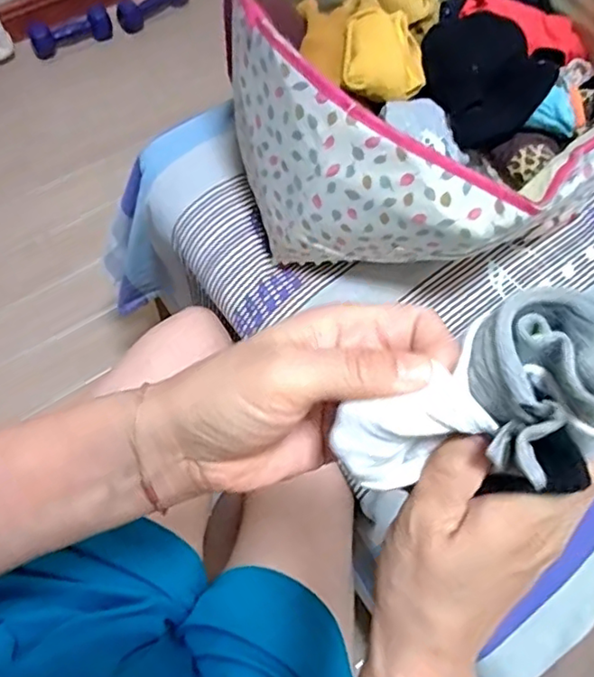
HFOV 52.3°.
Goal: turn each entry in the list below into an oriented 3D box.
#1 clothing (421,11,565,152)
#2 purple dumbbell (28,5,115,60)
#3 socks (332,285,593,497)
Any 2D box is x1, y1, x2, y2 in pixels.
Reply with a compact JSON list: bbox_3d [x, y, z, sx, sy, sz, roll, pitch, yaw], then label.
[{"bbox_3d":[0.181,-0.258,0.586,0.110,0.058,0.120,-20,69,-12],"label":"clothing"},{"bbox_3d":[-0.572,-0.776,1.532,0.205,0.066,0.064,-23,69,-13],"label":"purple dumbbell"},{"bbox_3d":[0.075,0.028,0.224,0.112,0.060,0.059,-28,69,-14],"label":"socks"}]

